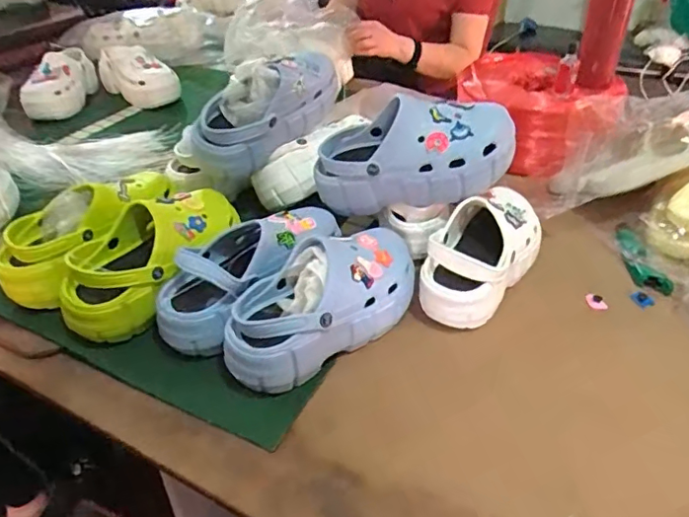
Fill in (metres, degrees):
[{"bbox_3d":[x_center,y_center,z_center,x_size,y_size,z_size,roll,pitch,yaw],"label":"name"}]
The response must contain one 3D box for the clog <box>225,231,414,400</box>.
[{"bbox_3d":[-0.020,0.045,0.632,0.256,0.103,0.096,-26,45,-30],"label":"clog"}]

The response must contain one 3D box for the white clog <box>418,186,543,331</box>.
[{"bbox_3d":[0.179,-0.011,0.705,0.108,0.088,0.215,21,43,25],"label":"white clog"}]

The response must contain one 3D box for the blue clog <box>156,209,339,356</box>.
[{"bbox_3d":[-0.113,0.003,0.641,0.109,0.083,0.248,30,61,33],"label":"blue clog"}]

